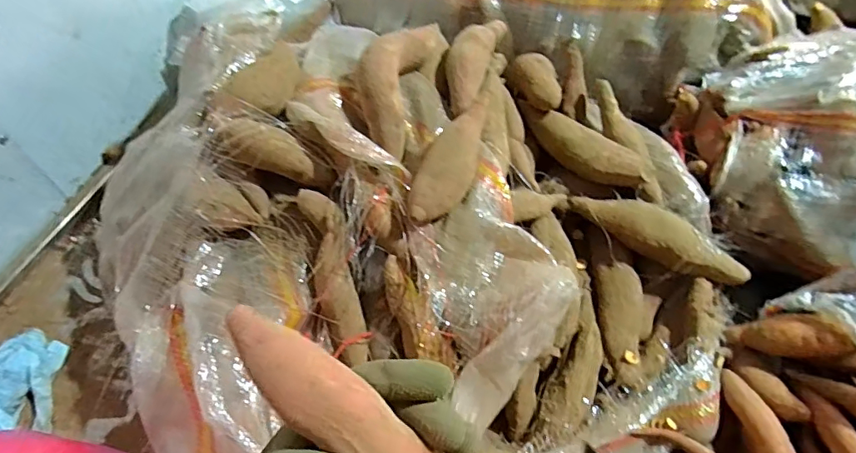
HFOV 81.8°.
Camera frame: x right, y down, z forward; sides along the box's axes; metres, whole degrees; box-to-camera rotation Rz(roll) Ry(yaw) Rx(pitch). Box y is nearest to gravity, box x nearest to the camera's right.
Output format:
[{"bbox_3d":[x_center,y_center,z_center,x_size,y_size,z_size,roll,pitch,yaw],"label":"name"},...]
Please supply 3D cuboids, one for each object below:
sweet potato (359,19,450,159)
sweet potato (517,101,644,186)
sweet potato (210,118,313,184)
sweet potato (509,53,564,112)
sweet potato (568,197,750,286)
[{"bbox_3d":[-0.035,-0.169,0.541,0.066,0.054,0.165,13,56,6],"label":"sweet potato"},{"bbox_3d":[0.173,-0.096,0.580,0.175,0.037,0.044,40,63,22],"label":"sweet potato"},{"bbox_3d":[-0.161,-0.079,0.496,0.098,0.034,0.039,22,54,-17],"label":"sweet potato"},{"bbox_3d":[0.133,-0.180,0.616,0.045,0.037,0.095,-3,56,-5],"label":"sweet potato"},{"bbox_3d":[0.259,0.014,0.557,0.202,0.050,0.048,26,59,14],"label":"sweet potato"}]

